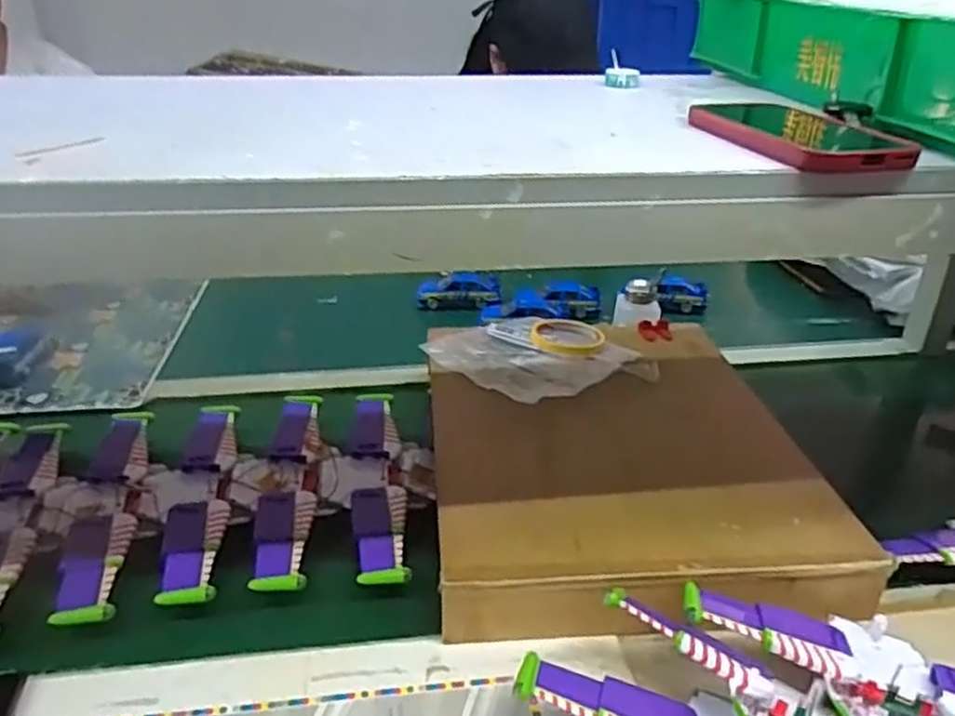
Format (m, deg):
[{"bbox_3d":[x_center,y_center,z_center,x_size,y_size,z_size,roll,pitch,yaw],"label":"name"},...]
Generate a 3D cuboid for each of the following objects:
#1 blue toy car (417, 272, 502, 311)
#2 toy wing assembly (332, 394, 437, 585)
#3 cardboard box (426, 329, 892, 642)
[{"bbox_3d":[-0.029,-0.101,1.142,0.130,0.050,0.057,4,27,6],"label":"blue toy car"},{"bbox_3d":[-0.093,0.119,0.743,0.092,0.036,0.299,-3,27,-7],"label":"toy wing assembly"},{"bbox_3d":[0.136,0.099,0.738,0.355,0.076,0.438,-2,27,-5],"label":"cardboard box"}]

